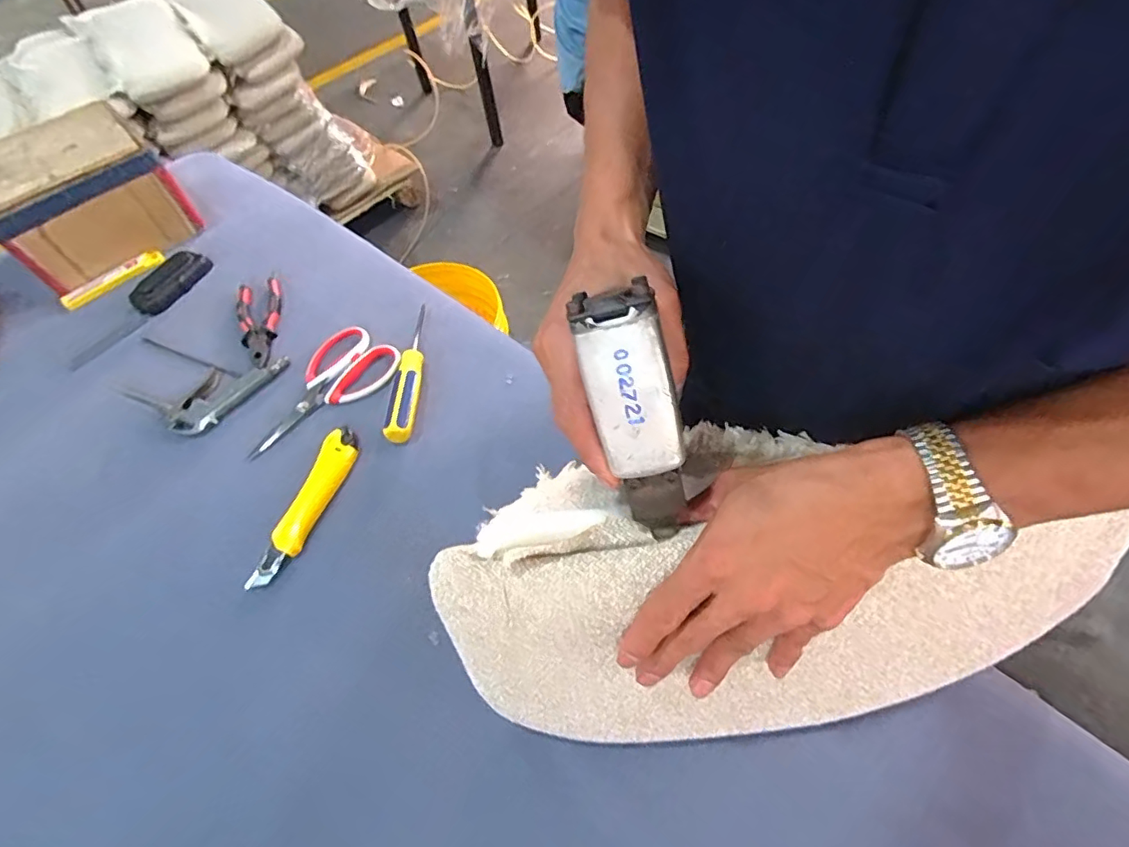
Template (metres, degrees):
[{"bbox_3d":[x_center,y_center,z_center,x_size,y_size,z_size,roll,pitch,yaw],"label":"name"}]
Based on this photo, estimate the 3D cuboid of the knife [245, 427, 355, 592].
[{"bbox_3d":[-0.251,0.078,0.542,0.036,0.016,0.168,13,59,15],"label":"knife"}]

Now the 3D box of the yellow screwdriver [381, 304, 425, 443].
[{"bbox_3d":[-0.173,-0.063,0.623,0.028,0.026,0.188,-3,56,5],"label":"yellow screwdriver"}]

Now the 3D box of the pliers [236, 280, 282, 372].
[{"bbox_3d":[-0.385,-0.125,0.693,0.054,0.013,0.154,-14,56,-2],"label":"pliers"}]

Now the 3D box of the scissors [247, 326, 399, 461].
[{"bbox_3d":[-0.280,-0.036,0.624,0.104,0.016,0.184,32,66,25],"label":"scissors"}]

